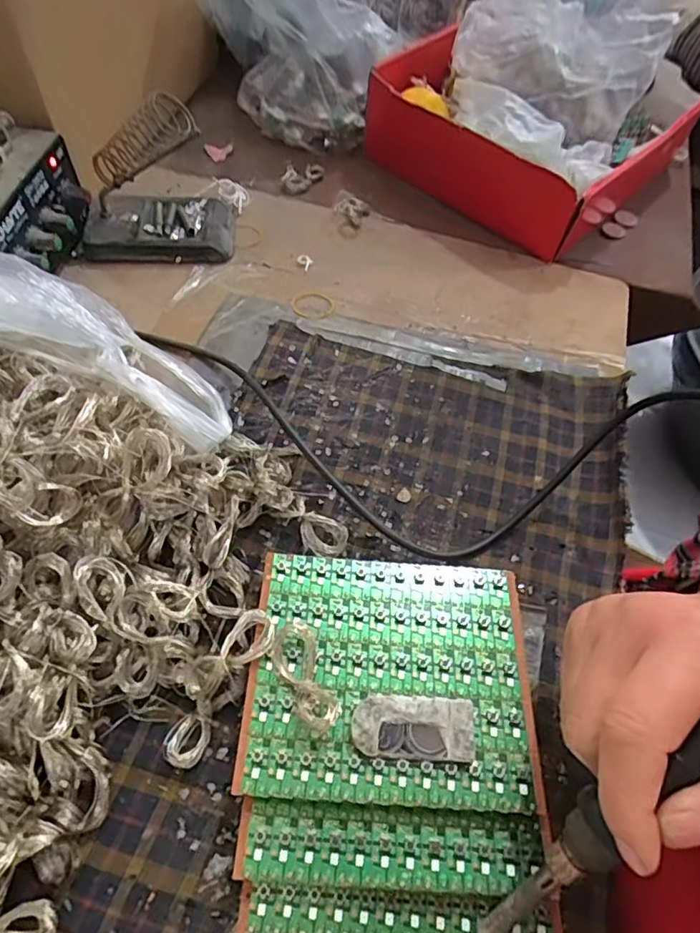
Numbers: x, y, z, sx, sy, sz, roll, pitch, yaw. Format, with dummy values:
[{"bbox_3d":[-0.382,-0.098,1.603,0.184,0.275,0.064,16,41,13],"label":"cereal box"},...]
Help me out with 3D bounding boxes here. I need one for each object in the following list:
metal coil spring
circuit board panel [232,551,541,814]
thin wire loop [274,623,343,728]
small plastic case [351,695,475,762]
[{"bbox_3d":[-0.147,-0.226,0.396,0.083,0.029,0.023,-22,57,22],"label":"metal coil spring"},{"bbox_3d":[0.019,0.092,0.258,0.125,0.004,0.107,5,53,-1],"label":"circuit board panel"},{"bbox_3d":[-0.020,0.093,0.250,0.020,0.011,0.051,-17,43,-14],"label":"thin wire loop"},{"bbox_3d":[0.026,0.111,0.241,0.050,0.012,0.023,5,59,-1],"label":"small plastic case"}]

